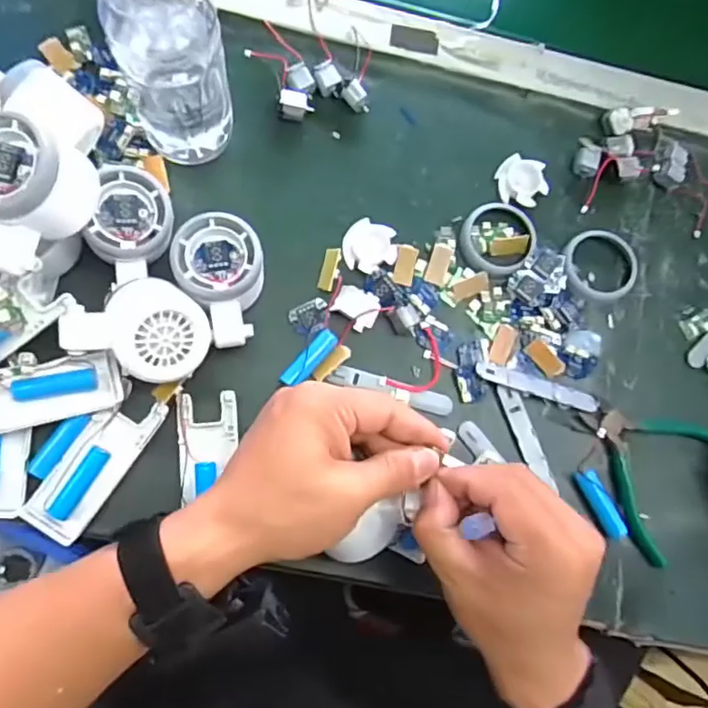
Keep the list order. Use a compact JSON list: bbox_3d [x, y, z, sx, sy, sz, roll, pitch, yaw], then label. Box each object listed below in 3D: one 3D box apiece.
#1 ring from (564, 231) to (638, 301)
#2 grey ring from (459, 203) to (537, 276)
[{"bbox_3d":[0.193,-0.070,0.459,0.058,0.012,0.057,1,79,-6],"label":"ring"},{"bbox_3d":[0.112,-0.090,0.455,0.056,0.014,0.059,1,79,-6],"label":"grey ring"}]

